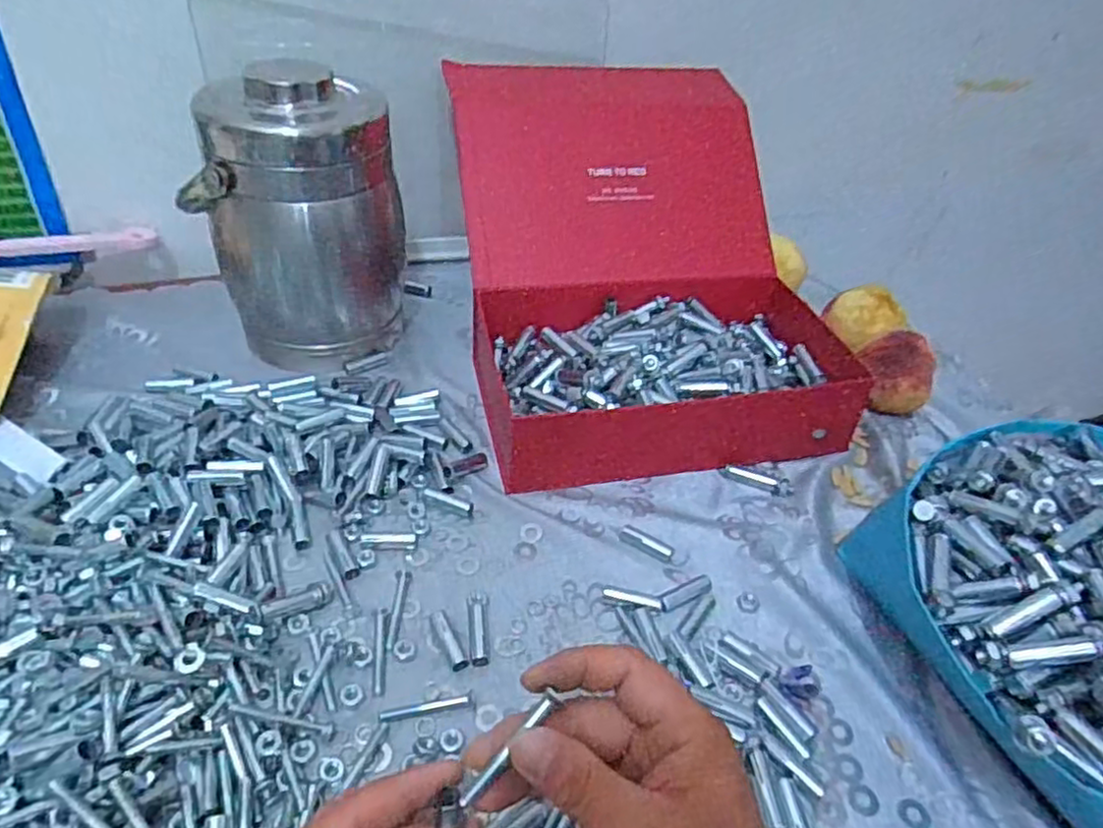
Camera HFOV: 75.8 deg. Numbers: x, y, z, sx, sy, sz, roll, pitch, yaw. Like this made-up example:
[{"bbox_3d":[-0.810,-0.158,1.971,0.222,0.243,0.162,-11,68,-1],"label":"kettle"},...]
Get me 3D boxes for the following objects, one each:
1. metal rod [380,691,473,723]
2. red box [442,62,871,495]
[{"bbox_3d":[-0.072,0.170,0.412,0.054,0.004,0.008,-5,40,-13],"label":"metal rod"},{"bbox_3d":[0.082,-0.141,0.634,0.297,0.212,0.341,-5,40,-13],"label":"red box"}]

